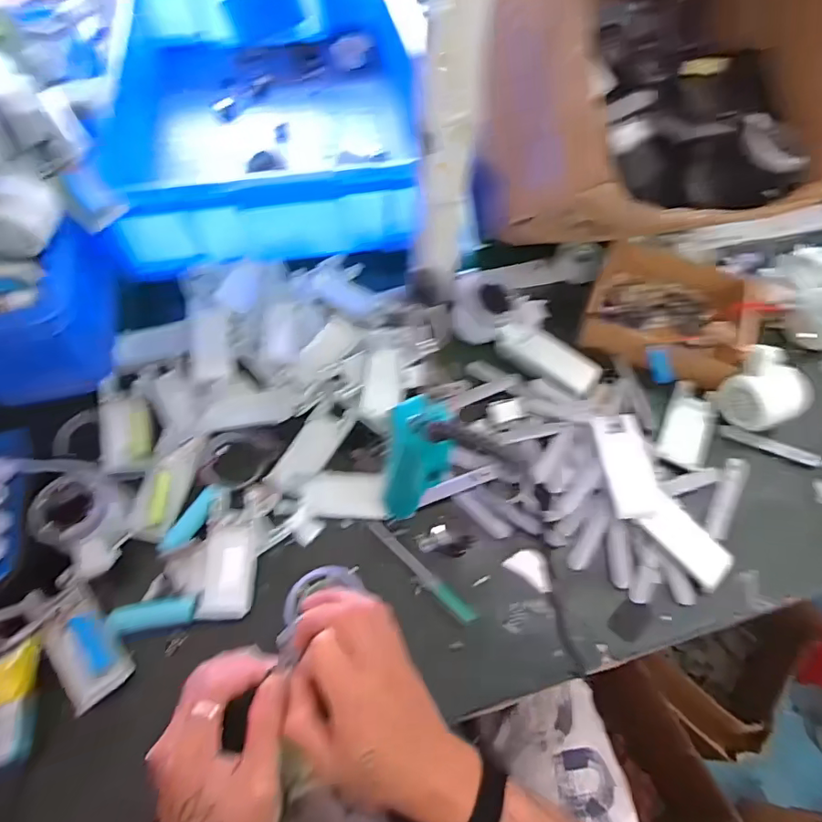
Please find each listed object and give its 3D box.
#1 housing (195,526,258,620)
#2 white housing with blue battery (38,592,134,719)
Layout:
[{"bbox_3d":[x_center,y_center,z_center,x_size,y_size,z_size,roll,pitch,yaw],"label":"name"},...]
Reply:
[{"bbox_3d":[-0.155,0.138,0.455,0.040,0.020,0.073,-2,61,-2],"label":"housing"},{"bbox_3d":[-0.257,0.188,0.417,0.044,0.010,0.077,-31,71,-35],"label":"white housing with blue battery"}]

